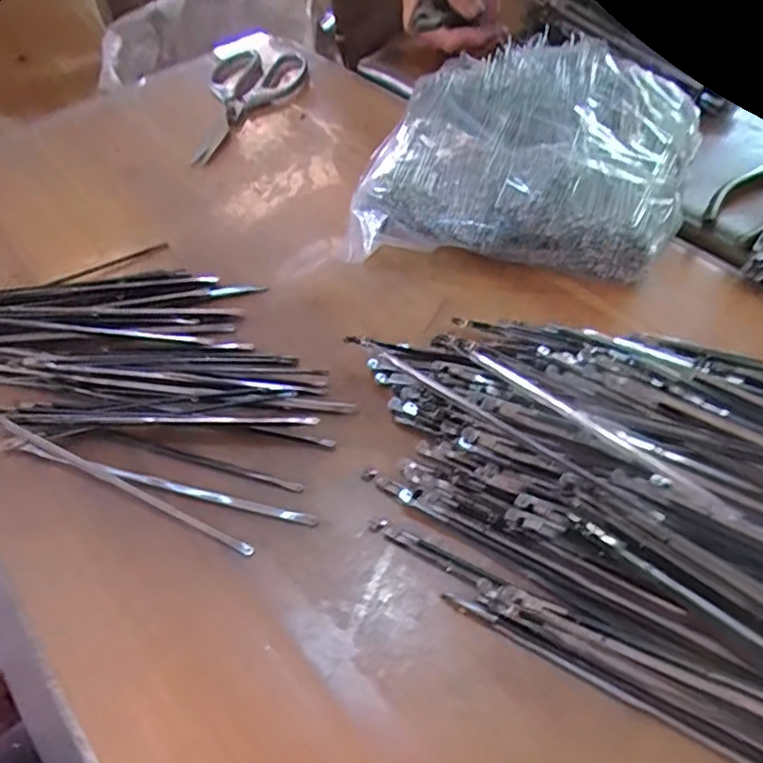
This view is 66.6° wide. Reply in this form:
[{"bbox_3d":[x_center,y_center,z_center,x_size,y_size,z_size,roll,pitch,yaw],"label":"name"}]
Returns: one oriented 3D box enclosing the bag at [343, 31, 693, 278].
[{"bbox_3d":[0.114,-0.177,0.444,0.220,0.058,0.233,13,56,13],"label":"bag"}]

